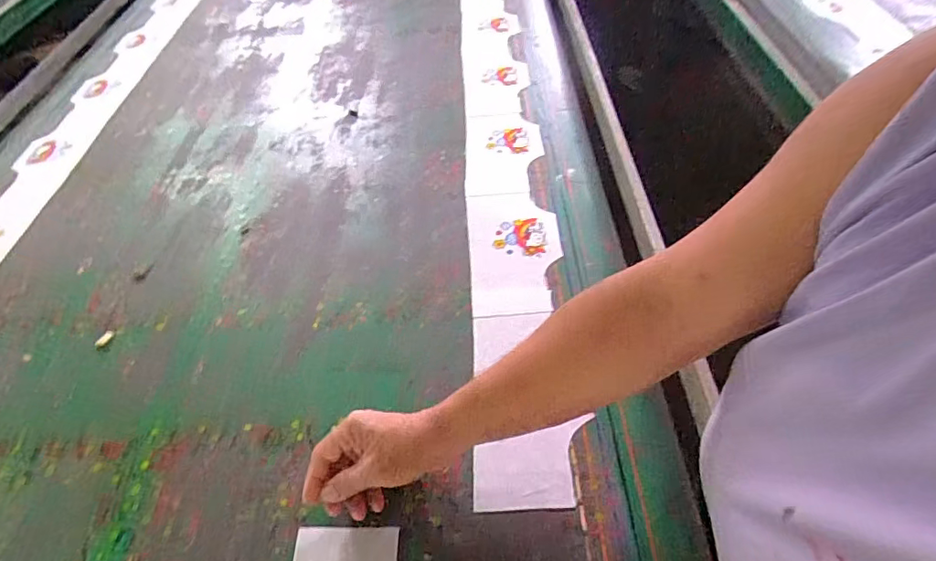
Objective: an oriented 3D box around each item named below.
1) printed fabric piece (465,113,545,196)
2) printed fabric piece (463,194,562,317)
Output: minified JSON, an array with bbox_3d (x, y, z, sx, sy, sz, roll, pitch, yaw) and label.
[{"bbox_3d":[0.066,-0.235,0.931,0.136,0.008,0.226,0,53,1],"label":"printed fabric piece"},{"bbox_3d":[0.071,-0.051,0.774,0.137,0.008,0.245,-4,50,1],"label":"printed fabric piece"}]

